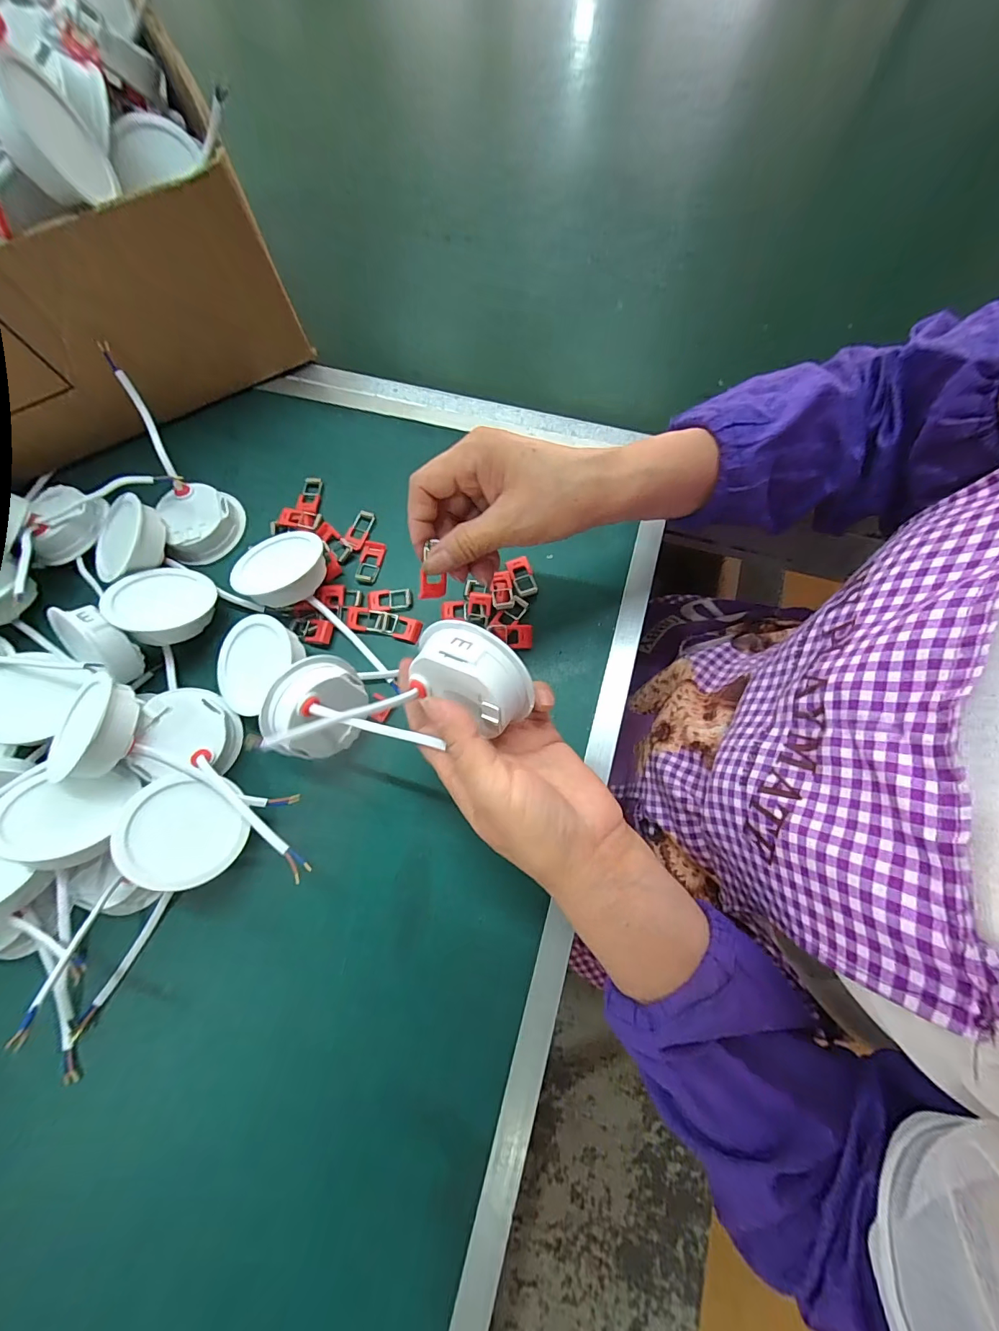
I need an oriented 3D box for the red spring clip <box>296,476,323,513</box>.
[{"bbox_3d":[-0.167,-0.151,0.398,0.018,0.007,0.035,9,74,3],"label":"red spring clip"}]

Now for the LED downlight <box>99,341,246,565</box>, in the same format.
[{"bbox_3d":[-0.271,-0.167,0.371,0.060,0.035,0.160,-24,99,-6],"label":"LED downlight"}]

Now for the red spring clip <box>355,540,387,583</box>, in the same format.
[{"bbox_3d":[-0.109,-0.087,0.376,0.018,0.005,0.036,13,74,4],"label":"red spring clip"}]

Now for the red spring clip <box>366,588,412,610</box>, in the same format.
[{"bbox_3d":[-0.090,-0.054,0.366,0.035,0.004,0.019,-8,74,-2],"label":"red spring clip"}]

